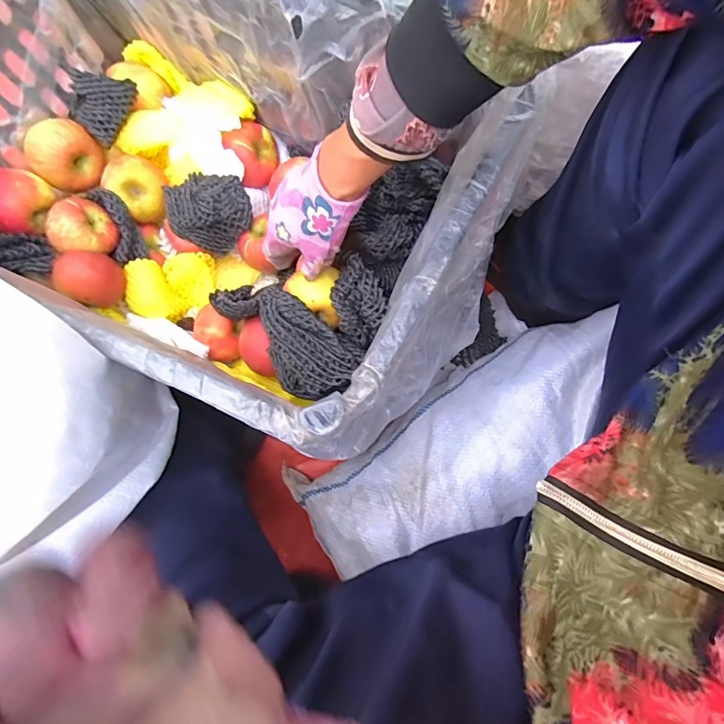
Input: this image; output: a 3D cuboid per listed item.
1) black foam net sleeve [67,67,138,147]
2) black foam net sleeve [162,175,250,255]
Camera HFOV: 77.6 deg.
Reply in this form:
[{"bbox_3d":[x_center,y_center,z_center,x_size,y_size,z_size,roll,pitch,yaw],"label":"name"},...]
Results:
[{"bbox_3d":[-0.284,-0.283,0.494,0.048,0.049,0.068,26,80,5],"label":"black foam net sleeve"},{"bbox_3d":[-0.174,-0.173,0.510,0.088,0.048,0.078,-29,80,-5],"label":"black foam net sleeve"}]

